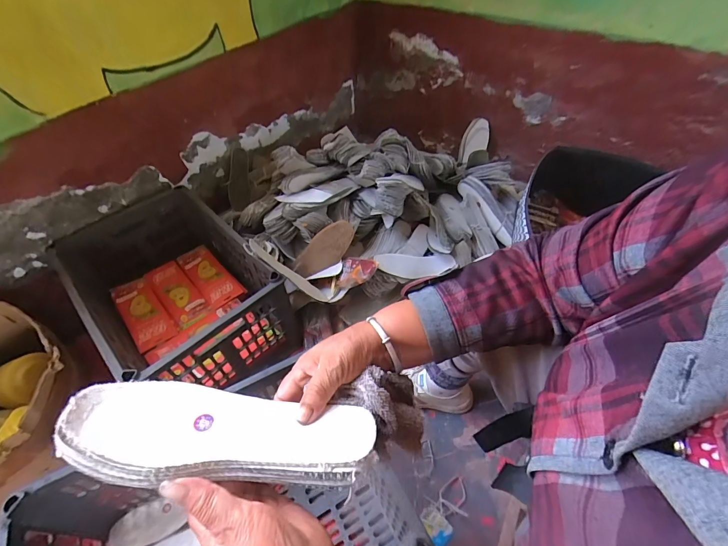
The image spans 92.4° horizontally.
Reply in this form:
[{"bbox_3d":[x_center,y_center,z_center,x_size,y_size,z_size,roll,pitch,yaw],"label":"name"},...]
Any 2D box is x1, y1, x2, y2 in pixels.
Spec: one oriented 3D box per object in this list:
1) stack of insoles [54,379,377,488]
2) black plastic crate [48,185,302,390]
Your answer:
[{"bbox_3d":[-0.108,0.127,0.279,0.227,0.028,0.074,7,49,-4],"label":"stack of insoles"},{"bbox_3d":[-0.464,0.044,0.874,0.529,0.239,0.346,35,59,28],"label":"black plastic crate"}]

